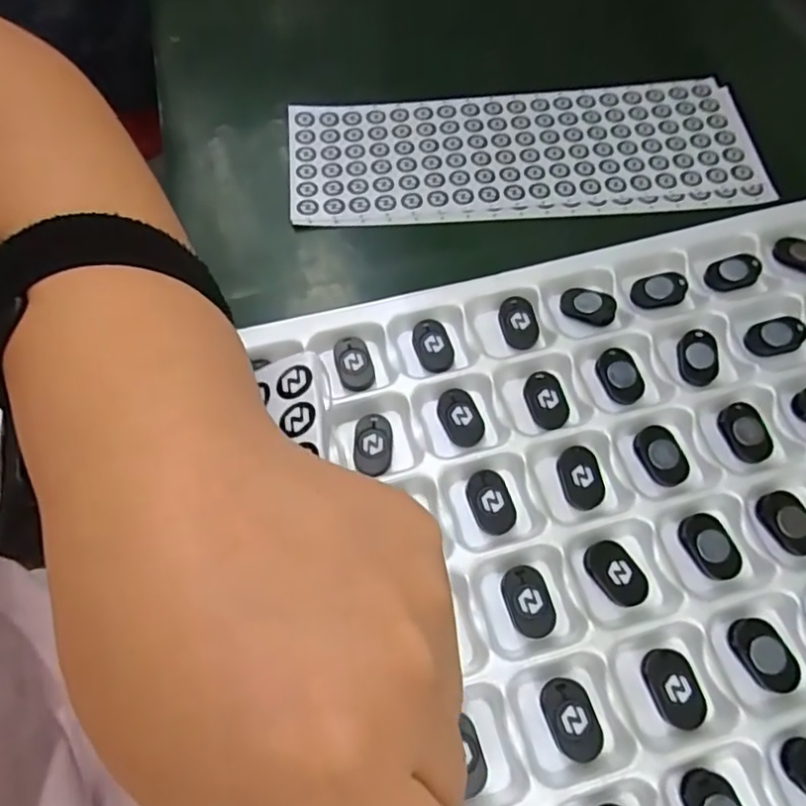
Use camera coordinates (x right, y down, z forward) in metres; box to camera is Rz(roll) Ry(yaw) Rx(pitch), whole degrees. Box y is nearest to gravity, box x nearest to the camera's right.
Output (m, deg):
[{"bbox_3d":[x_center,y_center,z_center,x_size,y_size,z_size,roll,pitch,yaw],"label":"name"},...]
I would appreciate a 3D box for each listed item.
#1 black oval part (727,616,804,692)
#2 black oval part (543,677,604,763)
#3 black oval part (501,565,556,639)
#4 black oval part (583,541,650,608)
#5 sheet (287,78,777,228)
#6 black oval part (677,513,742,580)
[{"bbox_3d":[0.145,0.100,0.247,0.017,0.009,0.029,-29,66,-12],"label":"black oval part"},{"bbox_3d":[0.065,0.121,0.237,0.018,0.004,0.029,-18,64,-7],"label":"black oval part"},{"bbox_3d":[0.052,0.083,0.258,0.018,0.010,0.027,-13,64,-5],"label":"black oval part"},{"bbox_3d":[0.091,0.072,0.262,0.017,0.006,0.029,-38,68,-16],"label":"black oval part"},{"bbox_3d":[0.077,-0.167,0.414,0.300,0.005,0.110,-4,64,-1],"label":"sheet"},{"bbox_3d":[0.133,0.061,0.266,0.017,0.006,0.028,-23,65,-10],"label":"black oval part"}]

